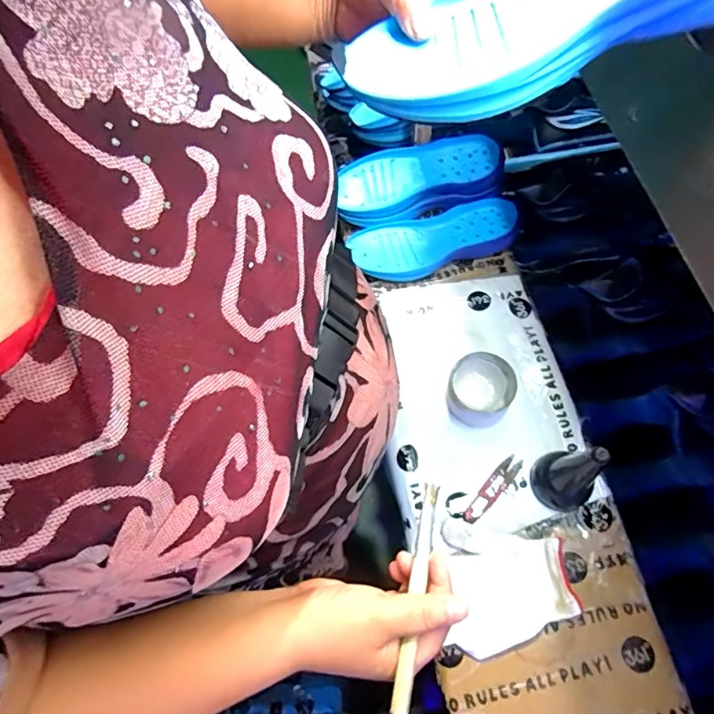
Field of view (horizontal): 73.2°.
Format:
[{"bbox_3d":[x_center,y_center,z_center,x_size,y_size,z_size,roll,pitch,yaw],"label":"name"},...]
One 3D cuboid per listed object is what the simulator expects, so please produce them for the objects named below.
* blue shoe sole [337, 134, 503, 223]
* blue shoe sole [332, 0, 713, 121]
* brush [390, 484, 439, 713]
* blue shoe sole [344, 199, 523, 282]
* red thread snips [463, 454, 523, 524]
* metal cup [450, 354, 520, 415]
[{"bbox_3d":[0.097,-0.279,0.755,0.246,0.027,0.114,-5,80,10],"label":"blue shoe sole"},{"bbox_3d":[0.114,-0.200,0.275,0.268,0.042,0.095,-8,62,29],"label":"blue shoe sole"},{"bbox_3d":[0.041,0.157,0.328,0.011,0.009,0.146,10,53,8],"label":"brush"},{"bbox_3d":[0.120,-0.178,0.730,0.254,0.032,0.095,-10,68,0],"label":"blue shoe sole"},{"bbox_3d":[0.167,0.163,0.591,0.023,0.009,0.101,40,76,17],"label":"red thread snips"},{"bbox_3d":[0.161,0.040,0.622,0.081,0.051,0.072,17,71,11],"label":"metal cup"}]

